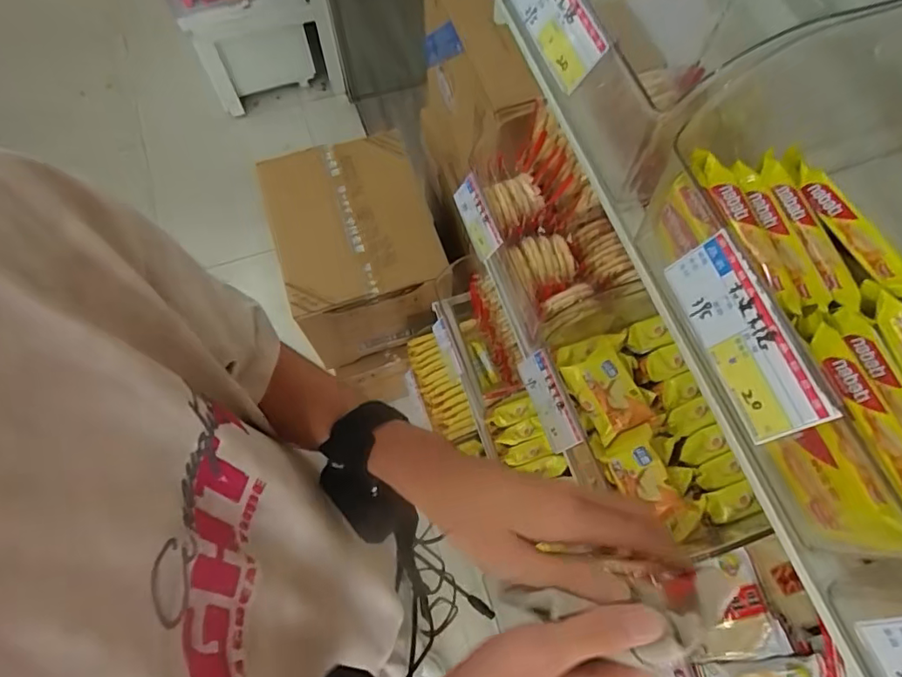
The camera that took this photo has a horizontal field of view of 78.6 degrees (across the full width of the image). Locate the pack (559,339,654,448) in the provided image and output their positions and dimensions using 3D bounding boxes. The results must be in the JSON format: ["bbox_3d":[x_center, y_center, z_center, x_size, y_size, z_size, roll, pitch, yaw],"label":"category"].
[{"bbox_3d":[0.165,0.056,0.581,0.063,0.029,0.091,-28,71,-10],"label":"pack"}]

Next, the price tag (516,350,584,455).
[{"bbox_3d":[0.102,0.067,0.581,0.007,0.043,0.104,2,61,-43],"label":"price tag"}]

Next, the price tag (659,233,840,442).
[{"bbox_3d":[0.149,-0.001,0.282,0.004,0.042,0.103,-5,66,-37],"label":"price tag"}]

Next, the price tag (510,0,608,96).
[{"bbox_3d":[0.070,-0.212,0.367,0.008,0.039,0.105,-7,67,-36],"label":"price tag"}]

